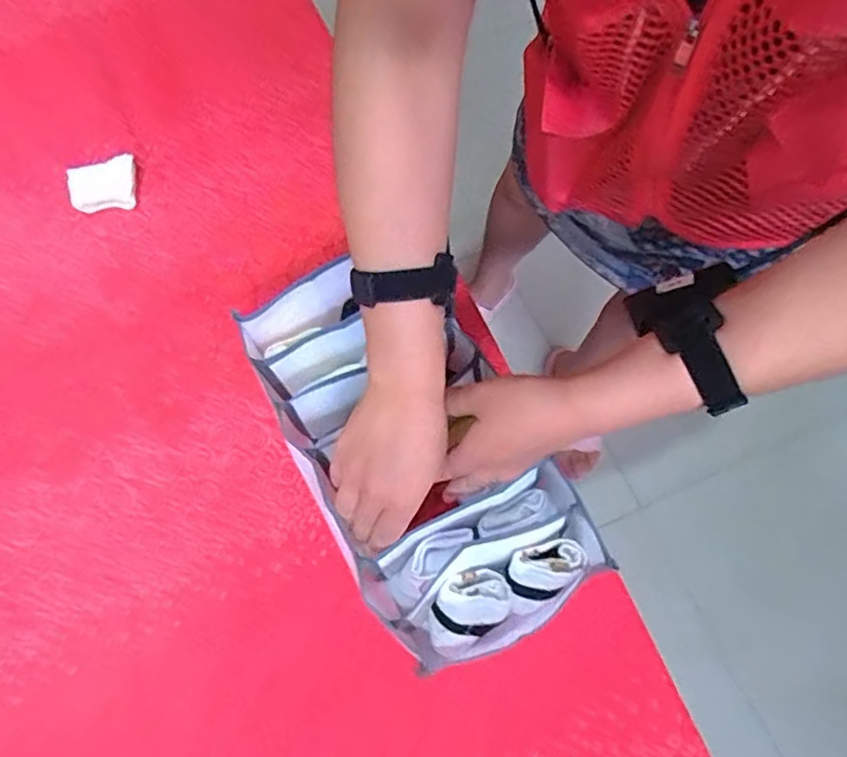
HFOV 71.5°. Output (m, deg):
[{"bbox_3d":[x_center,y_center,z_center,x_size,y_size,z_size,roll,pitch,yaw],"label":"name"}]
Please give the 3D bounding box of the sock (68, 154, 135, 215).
[{"bbox_3d":[-0.396,-0.238,0.731,0.079,0.042,0.055,-8,66,-1],"label":"sock"}]

